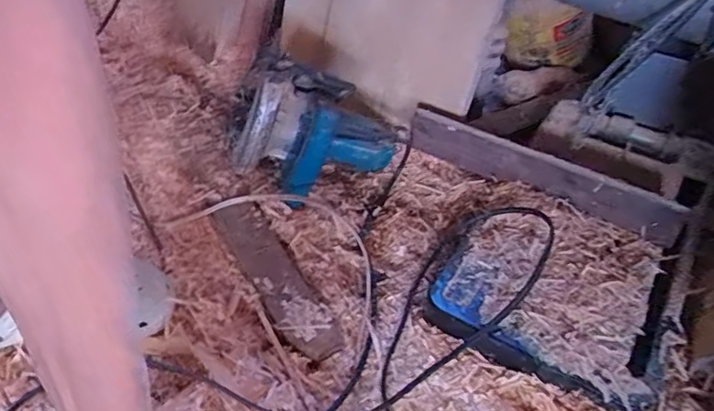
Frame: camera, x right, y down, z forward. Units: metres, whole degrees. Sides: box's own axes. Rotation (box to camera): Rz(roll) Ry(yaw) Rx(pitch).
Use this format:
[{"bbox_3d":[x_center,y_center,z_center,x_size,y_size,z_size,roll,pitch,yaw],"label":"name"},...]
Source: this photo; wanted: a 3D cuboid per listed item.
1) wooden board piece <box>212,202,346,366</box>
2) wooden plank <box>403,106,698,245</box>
[{"bbox_3d":[-0.103,0.081,0.683,0.059,0.017,0.254,-24,48,-21],"label":"wooden board piece"},{"bbox_3d":[0.228,-0.048,0.733,0.363,0.052,0.026,27,49,24],"label":"wooden plank"}]

